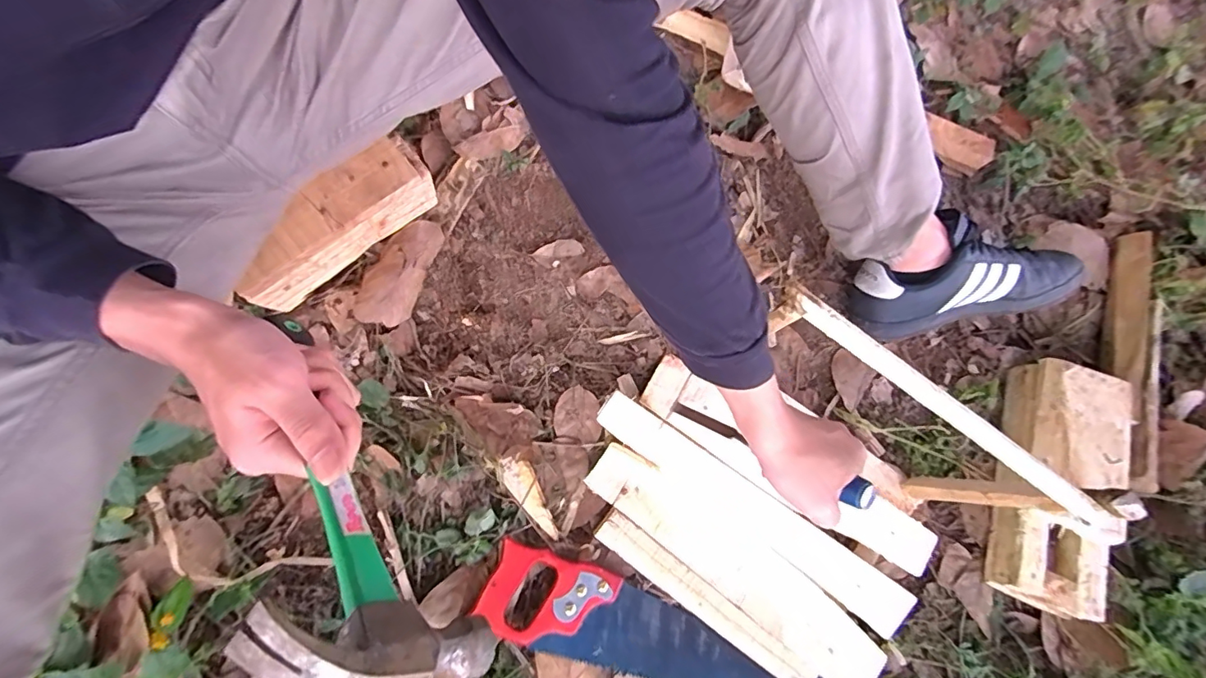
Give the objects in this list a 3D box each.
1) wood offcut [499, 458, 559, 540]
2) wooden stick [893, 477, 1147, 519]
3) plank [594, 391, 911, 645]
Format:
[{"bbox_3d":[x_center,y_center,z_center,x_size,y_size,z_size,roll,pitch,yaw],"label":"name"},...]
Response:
[{"bbox_3d":[-0.082,0.175,0.571,0.031,0.008,0.097,-24,83,-10],"label":"wood offcut"},{"bbox_3d":[0.334,0.137,0.459,0.020,0.271,0.022,6,79,-6],"label":"wooden stick"},{"bbox_3d":[0.159,0.183,0.558,0.377,0.007,0.049,37,78,1],"label":"plank"}]

